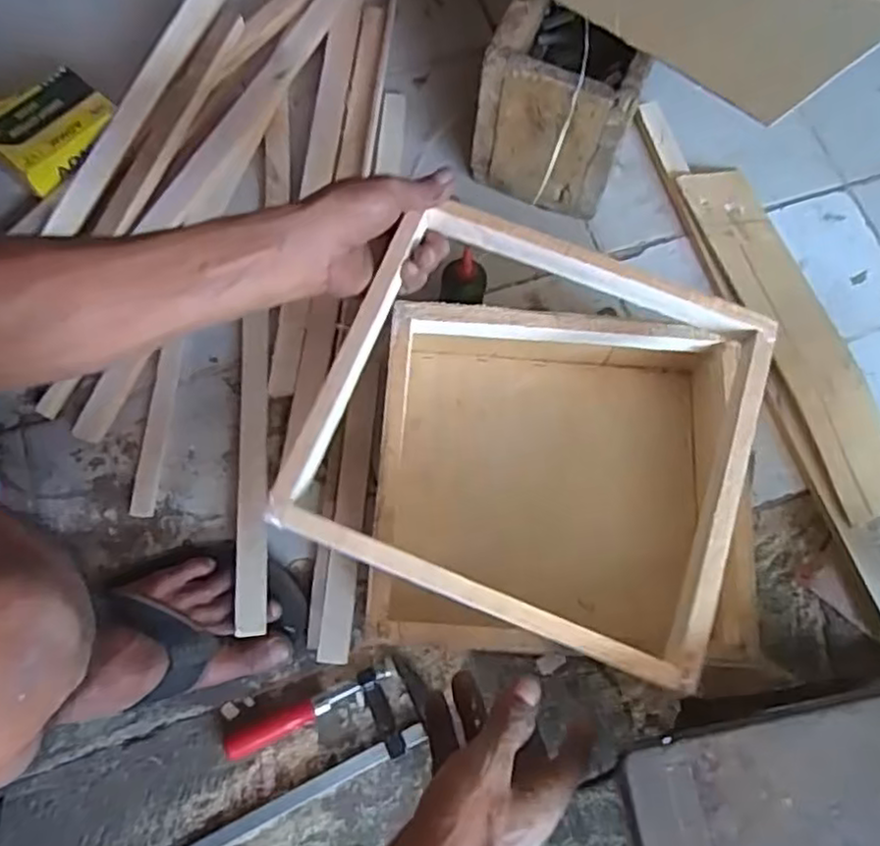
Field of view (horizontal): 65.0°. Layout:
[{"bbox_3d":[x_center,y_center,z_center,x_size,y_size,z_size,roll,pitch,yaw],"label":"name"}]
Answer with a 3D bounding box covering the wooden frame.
[{"bbox_3d":[0.064,-0.001,0.464,0.281,0.025,0.261,22,72,5],"label":"wooden frame"}]

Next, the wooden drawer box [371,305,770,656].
[{"bbox_3d":[0.094,0.050,0.592,0.280,0.132,0.273,4,72,-1],"label":"wooden drawer box"}]

